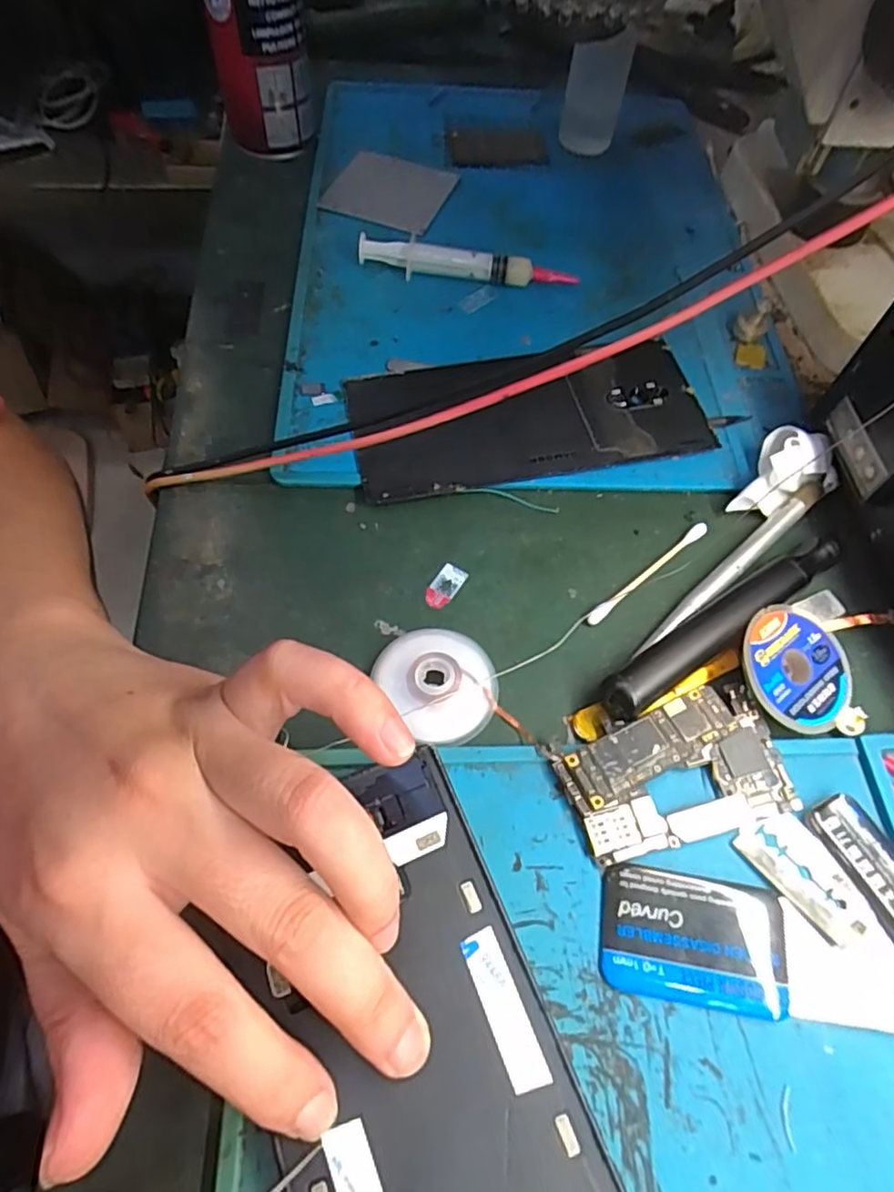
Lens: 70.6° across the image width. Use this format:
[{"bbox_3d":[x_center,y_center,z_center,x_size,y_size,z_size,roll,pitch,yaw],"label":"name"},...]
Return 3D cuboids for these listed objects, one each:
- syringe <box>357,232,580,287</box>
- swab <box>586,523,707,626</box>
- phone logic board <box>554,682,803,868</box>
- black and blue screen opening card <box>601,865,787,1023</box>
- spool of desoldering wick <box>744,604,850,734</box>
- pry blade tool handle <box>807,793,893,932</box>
[{"bbox_3d":[0.011,-0.172,0.329,0.111,0.017,0.012,6,60,1],"label":"syringe"},{"bbox_3d":[0.082,-0.010,0.255,0.072,0.004,0.005,-37,67,-20],"label":"swab"},{"bbox_3d":[0.078,0.060,0.211,0.075,0.005,0.044,-17,72,-12],"label":"phone logic board"},{"bbox_3d":[0.074,0.103,0.189,0.054,0.004,0.035,10,60,4],"label":"black and blue screen opening card"},{"bbox_3d":[0.126,0.025,0.227,0.043,0.004,0.042,5,69,-14],"label":"spool of desoldering wick"},{"bbox_3d":[0.135,0.085,0.199,0.017,0.005,0.044,-23,63,-14],"label":"pry blade tool handle"}]

